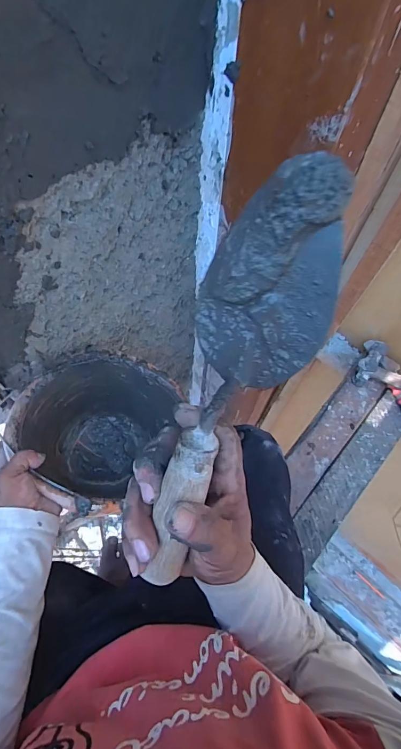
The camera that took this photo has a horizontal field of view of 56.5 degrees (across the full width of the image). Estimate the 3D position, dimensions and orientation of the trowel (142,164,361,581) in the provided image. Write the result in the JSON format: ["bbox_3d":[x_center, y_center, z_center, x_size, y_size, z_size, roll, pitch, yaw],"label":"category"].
[{"bbox_3d":[0.021,0.008,0.249,0.082,0.064,0.270,22,102,8],"label":"trowel"}]

